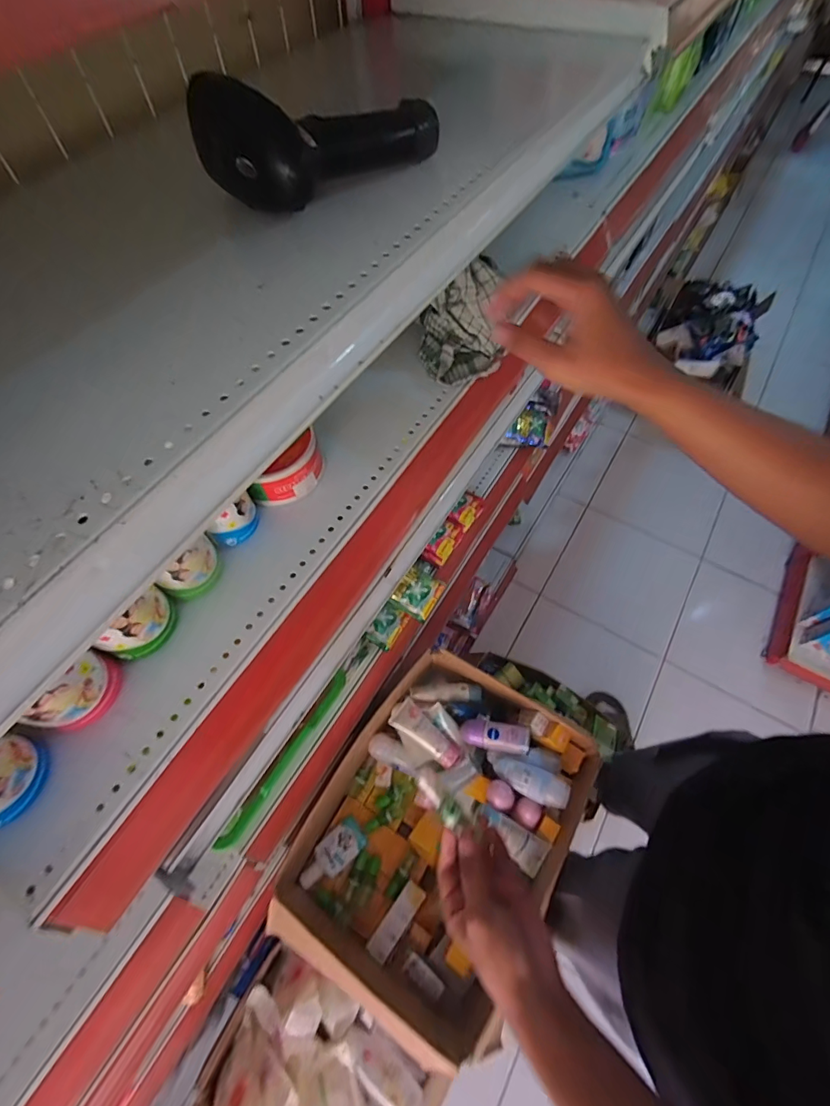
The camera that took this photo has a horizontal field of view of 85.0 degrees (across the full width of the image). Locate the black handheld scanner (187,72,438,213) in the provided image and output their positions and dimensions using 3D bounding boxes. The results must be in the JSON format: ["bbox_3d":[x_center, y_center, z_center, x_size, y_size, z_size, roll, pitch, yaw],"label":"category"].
[{"bbox_3d":[-0.067,-0.305,0.320,0.094,0.054,0.148,41,70,19],"label":"black handheld scanner"}]

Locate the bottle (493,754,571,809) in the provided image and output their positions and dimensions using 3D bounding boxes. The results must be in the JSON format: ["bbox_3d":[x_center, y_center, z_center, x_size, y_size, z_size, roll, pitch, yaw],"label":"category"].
[{"bbox_3d":[0.166,0.327,0.651,0.104,0.026,0.042,24,65,12],"label":"bottle"}]

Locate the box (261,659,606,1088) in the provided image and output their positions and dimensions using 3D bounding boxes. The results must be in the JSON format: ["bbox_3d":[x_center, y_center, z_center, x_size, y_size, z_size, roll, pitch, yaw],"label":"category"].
[{"bbox_3d":[0.036,0.414,0.696,0.337,0.139,0.440,30,66,15],"label":"box"}]

